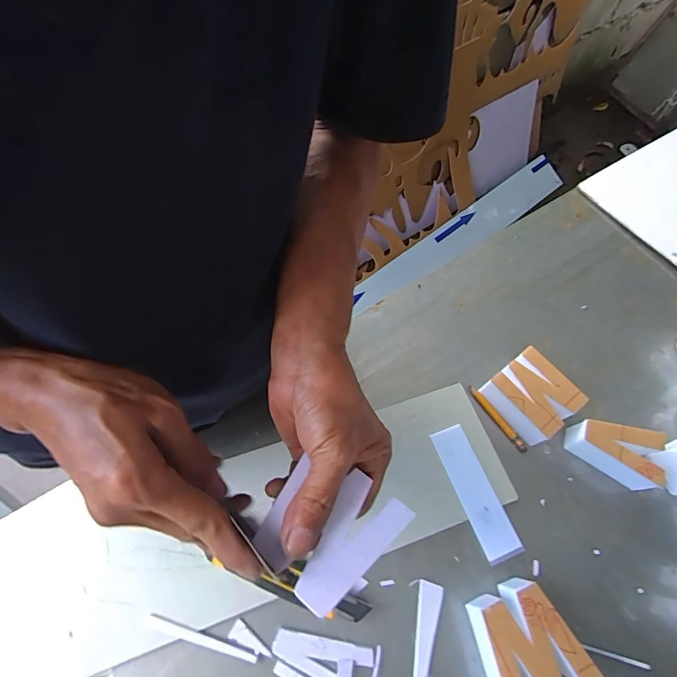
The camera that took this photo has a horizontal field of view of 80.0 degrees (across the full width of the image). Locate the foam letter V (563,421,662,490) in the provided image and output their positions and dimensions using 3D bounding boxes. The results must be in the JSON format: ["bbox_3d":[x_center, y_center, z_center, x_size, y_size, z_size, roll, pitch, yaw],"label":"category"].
[{"bbox_3d":[0.297,0.126,0.438,0.086,0.049,0.054,13,64,3],"label":"foam letter V"}]

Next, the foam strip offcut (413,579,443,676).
[{"bbox_3d":[0.079,0.280,0.373,0.022,0.004,0.095,16,64,4],"label":"foam strip offcut"}]

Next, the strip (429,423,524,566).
[{"bbox_3d":[0.144,0.162,0.431,0.038,0.005,0.135,-18,66,-12],"label":"strip"}]

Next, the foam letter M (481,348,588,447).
[{"bbox_3d":[0.219,0.066,0.463,0.072,0.046,0.081,-33,70,-18],"label":"foam letter M"}]

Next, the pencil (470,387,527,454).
[{"bbox_3d":[0.183,0.092,0.467,0.010,0.004,0.091,-30,69,-17],"label":"pencil"}]

